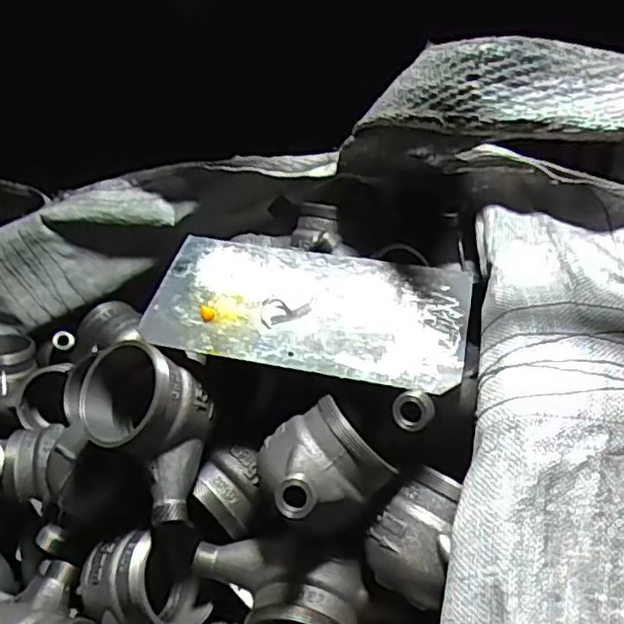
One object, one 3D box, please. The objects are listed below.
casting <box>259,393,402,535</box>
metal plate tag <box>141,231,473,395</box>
[{"bbox_3d":[0.004,0.108,0.458,0.082,0.065,0.100,24,44,36],"label":"casting"},{"bbox_3d":[-0.002,-0.005,0.497,0.231,0.009,0.116,9,51,11],"label":"metal plate tag"}]

